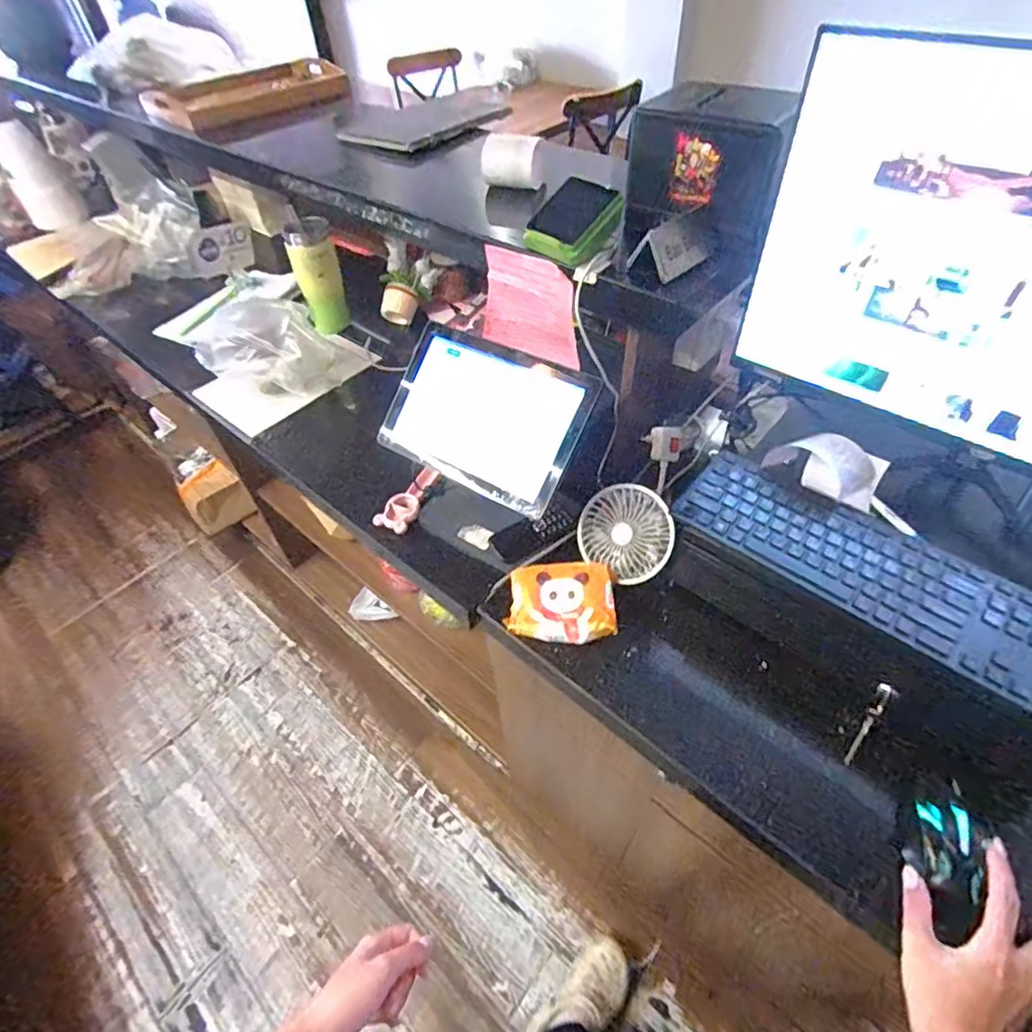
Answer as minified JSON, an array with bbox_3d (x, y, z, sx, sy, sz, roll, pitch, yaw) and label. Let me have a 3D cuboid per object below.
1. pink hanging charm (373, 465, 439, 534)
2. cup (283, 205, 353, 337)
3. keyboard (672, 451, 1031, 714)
[{"bbox_3d":[-0.156,-0.027,0.830,0.051,0.016,0.130,19,53,19],"label":"pink hanging charm"},{"bbox_3d":[-0.393,-0.474,1.118,0.087,0.205,0.090,-16,50,-10],"label":"cup"},{"bbox_3d":[0.375,0.060,0.557,0.425,0.027,0.120,34,59,29],"label":"keyboard"}]

